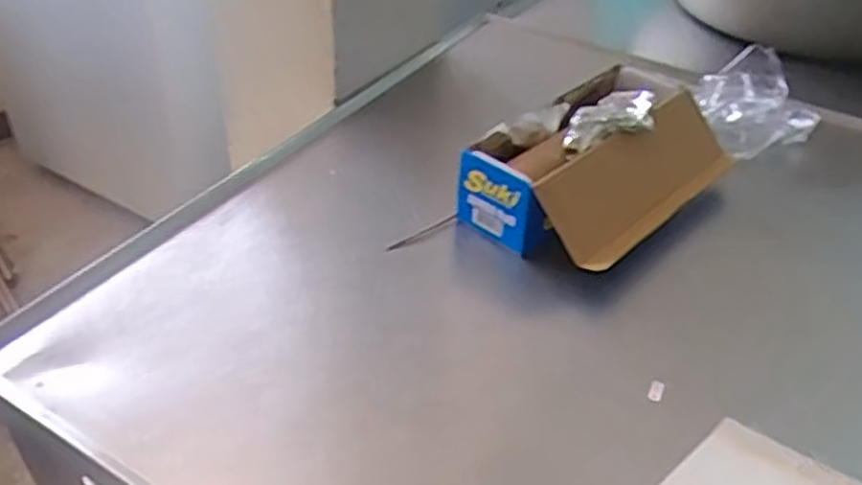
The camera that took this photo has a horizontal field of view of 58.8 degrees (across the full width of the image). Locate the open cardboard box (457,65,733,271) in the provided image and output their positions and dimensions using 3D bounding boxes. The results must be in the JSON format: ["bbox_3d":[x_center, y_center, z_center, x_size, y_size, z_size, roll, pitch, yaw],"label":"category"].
[{"bbox_3d":[0.228,-0.107,0.994,0.218,0.119,0.350,29,45,30],"label":"open cardboard box"}]

